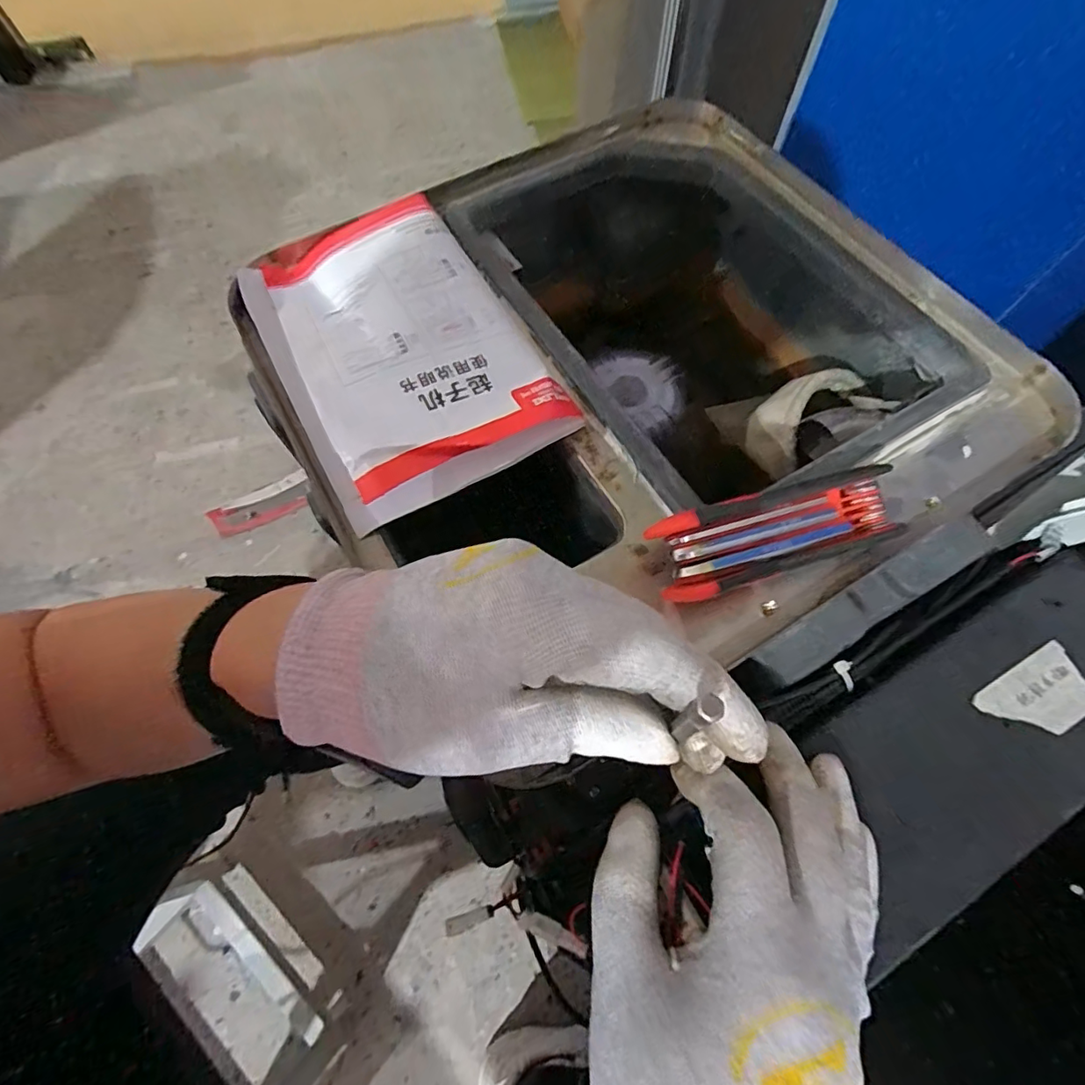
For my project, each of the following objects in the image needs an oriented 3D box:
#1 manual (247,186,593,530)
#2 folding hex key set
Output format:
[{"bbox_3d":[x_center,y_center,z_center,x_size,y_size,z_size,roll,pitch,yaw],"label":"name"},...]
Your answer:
[{"bbox_3d":[-0.086,-0.117,0.317,0.131,0.029,0.216,-28,68,-13],"label":"manual"},{"bbox_3d":[0.110,-0.003,0.259,0.117,0.036,0.037,-17,67,-6],"label":"folding hex key set"}]

